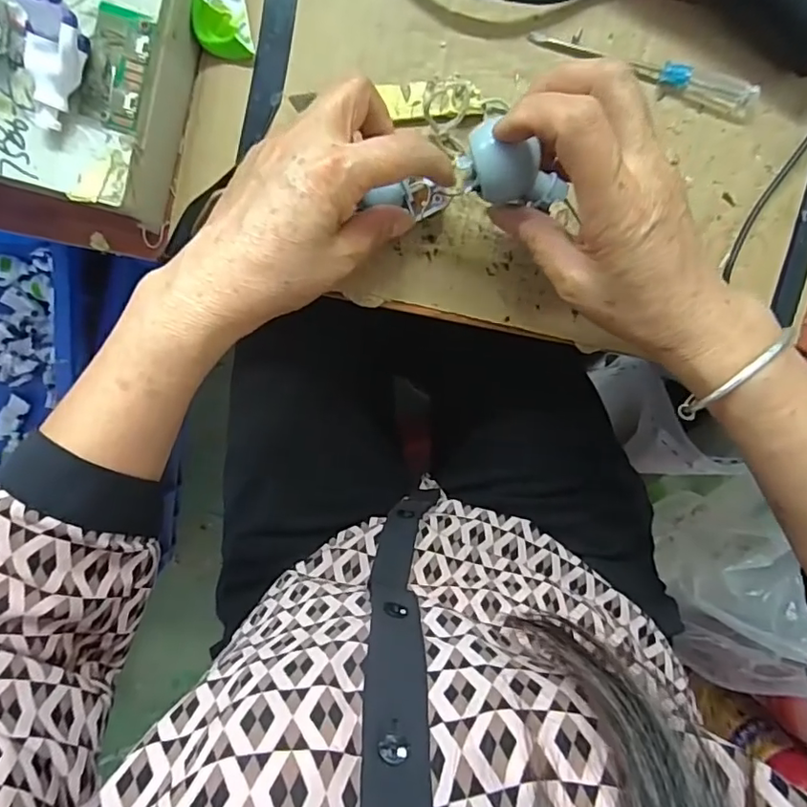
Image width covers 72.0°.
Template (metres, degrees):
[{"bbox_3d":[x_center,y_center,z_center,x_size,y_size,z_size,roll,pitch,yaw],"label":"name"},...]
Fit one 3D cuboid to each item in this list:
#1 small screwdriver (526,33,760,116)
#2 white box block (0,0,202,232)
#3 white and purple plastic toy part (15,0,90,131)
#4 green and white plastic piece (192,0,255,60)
[{"bbox_3d":[0.133,-0.183,0.298,0.127,0.014,0.014,16,92,-7],"label":"small screwdriver"},{"bbox_3d":[-0.161,-0.160,0.265,0.098,0.052,0.121,12,92,-6],"label":"white box block"},{"bbox_3d":[-0.151,-0.151,0.238,0.029,0.024,0.050,-1,94,-6],"label":"white and purple plastic toy part"},{"bbox_3d":[-0.094,-0.203,0.283,0.027,0.020,0.044,-9,94,-5],"label":"green and white plastic piece"}]

